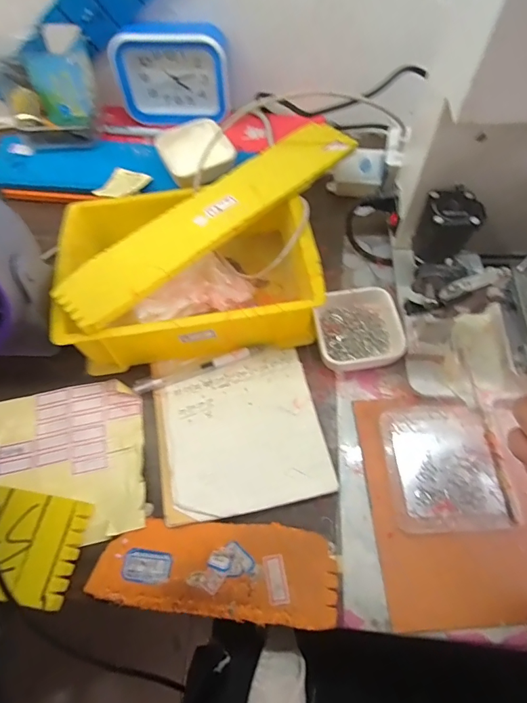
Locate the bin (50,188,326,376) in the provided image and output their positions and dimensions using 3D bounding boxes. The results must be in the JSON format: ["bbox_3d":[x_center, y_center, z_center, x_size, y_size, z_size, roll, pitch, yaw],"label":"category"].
[{"bbox_3d":[-0.073,-0.081,0.433,0.242,0.079,0.168,-8,62,-3],"label":"bin"}]

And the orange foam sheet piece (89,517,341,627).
[{"bbox_3d":[-0.039,0.172,0.336,0.190,0.008,0.068,4,62,3],"label":"orange foam sheet piece"}]

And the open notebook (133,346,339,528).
[{"bbox_3d":[-0.024,0.067,0.392,0.149,0.012,0.152,-12,62,-5],"label":"open notebook"}]

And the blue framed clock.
[{"bbox_3d":[-0.115,-0.346,0.531,0.142,0.105,0.034,1,62,1],"label":"blue framed clock"}]

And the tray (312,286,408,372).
[{"bbox_3d":[0.095,-0.021,0.427,0.083,0.032,0.081,-7,62,-3],"label":"tray"}]

